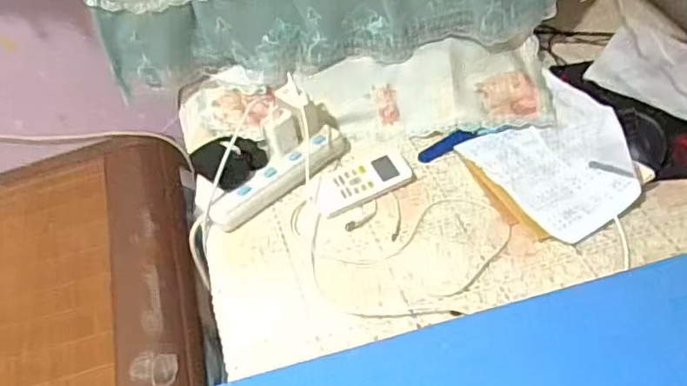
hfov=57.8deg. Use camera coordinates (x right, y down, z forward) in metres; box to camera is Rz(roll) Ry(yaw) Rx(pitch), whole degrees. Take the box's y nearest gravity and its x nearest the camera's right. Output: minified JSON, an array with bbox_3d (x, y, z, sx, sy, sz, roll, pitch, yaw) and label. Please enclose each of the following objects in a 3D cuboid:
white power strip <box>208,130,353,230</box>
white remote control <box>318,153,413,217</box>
[{"bbox_3d":[-0.081,-0.022,0.814,0.211,0.042,0.034,-33,53,-24],"label":"white power strip"},{"bbox_3d":[0.024,-0.013,0.812,0.127,0.023,0.049,-22,49,-15],"label":"white remote control"}]

